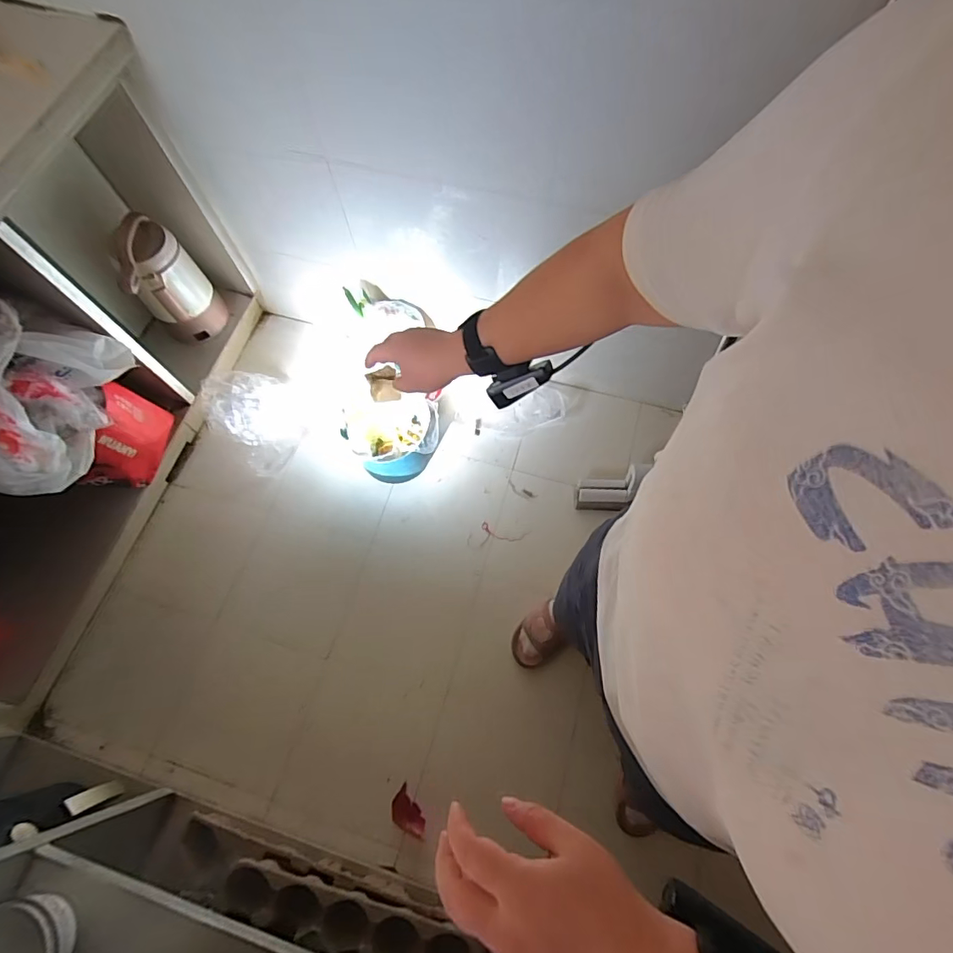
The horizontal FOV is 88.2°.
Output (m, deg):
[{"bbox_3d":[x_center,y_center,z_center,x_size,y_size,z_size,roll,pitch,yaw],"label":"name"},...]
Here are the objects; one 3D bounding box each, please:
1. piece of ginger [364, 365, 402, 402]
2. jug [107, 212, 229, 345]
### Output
[{"bbox_3d":[-0.120,-0.117,0.640,0.038,0.034,0.037,-11,68,-1],"label":"piece of ginger"},{"bbox_3d":[-0.765,-0.475,1.231,0.160,0.327,0.154,-34,70,-10],"label":"jug"}]

